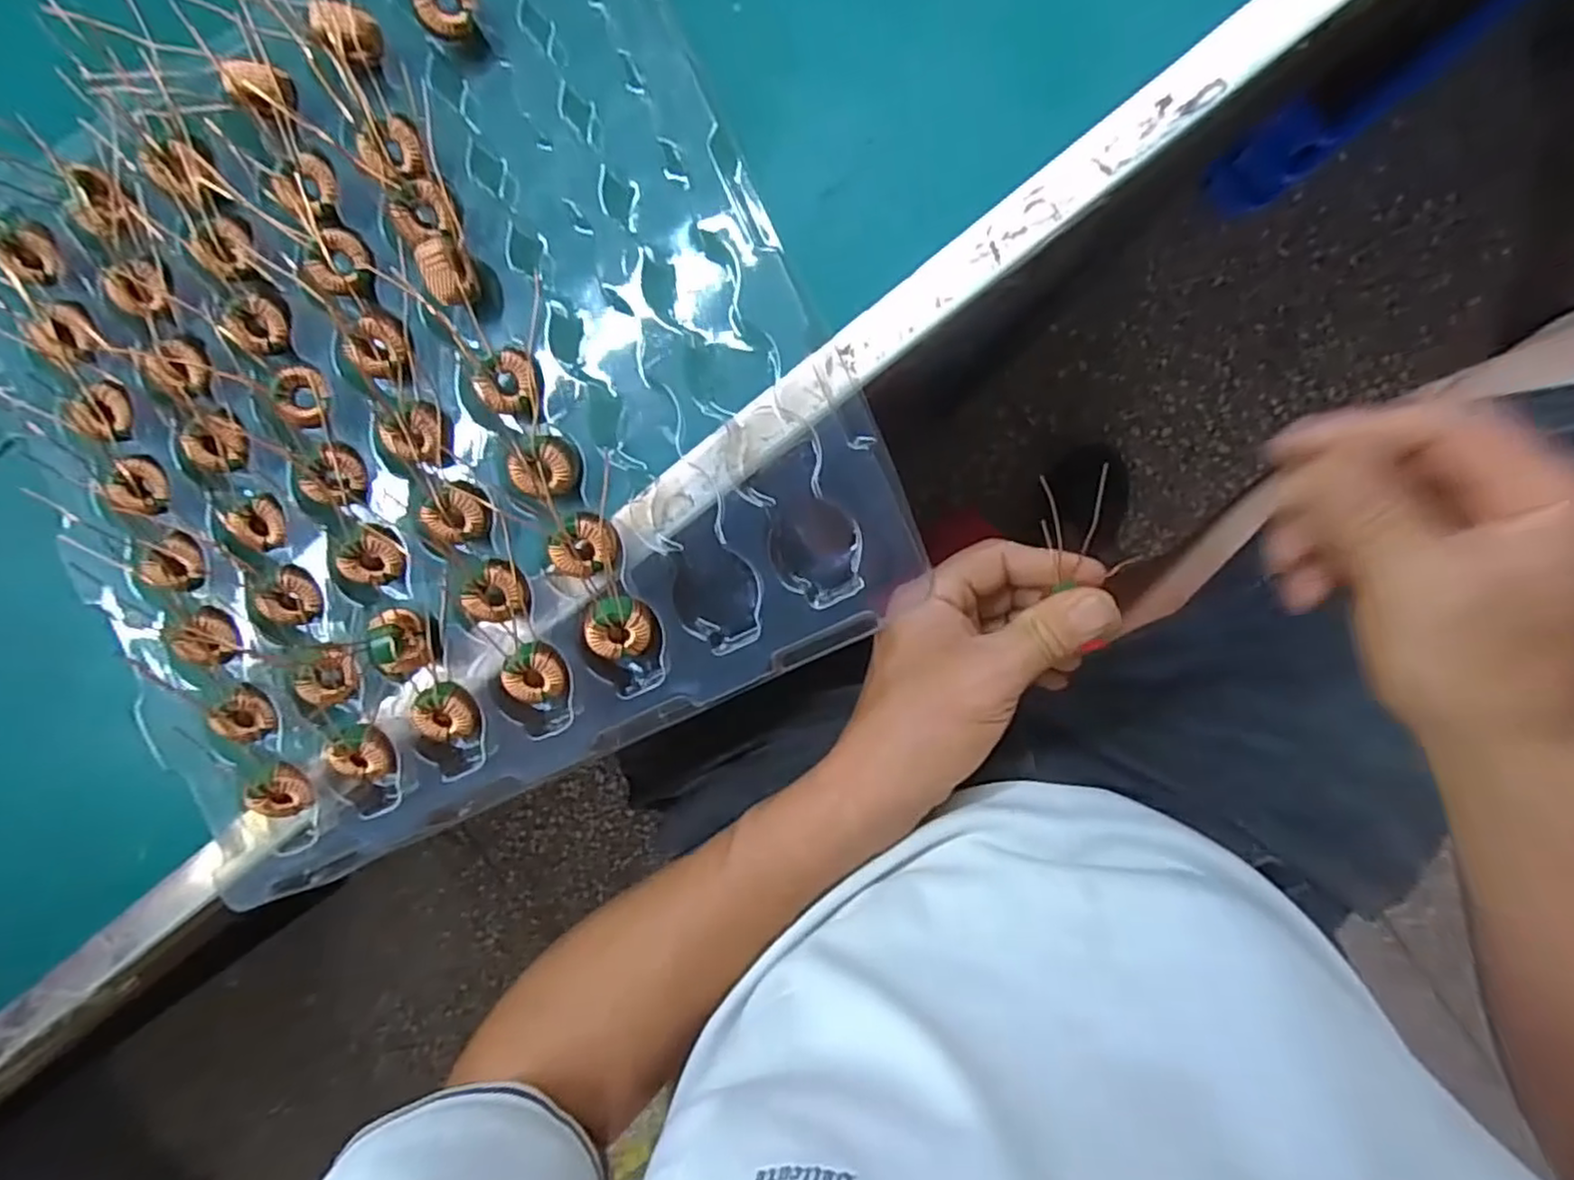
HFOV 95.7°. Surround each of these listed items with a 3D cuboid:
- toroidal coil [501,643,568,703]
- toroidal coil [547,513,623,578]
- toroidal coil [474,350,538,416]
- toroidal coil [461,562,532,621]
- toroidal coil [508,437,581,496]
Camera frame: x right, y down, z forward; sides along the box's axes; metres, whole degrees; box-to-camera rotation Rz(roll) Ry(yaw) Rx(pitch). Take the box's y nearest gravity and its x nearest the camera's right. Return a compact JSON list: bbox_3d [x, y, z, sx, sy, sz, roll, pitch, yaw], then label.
[{"bbox_3d":[-0.089,0.030,0.250,0.019,0.006,0.023,36,96,2],"label":"toroidal coil"},{"bbox_3d":[-0.070,-0.016,0.246,0.024,0.006,0.022,0,94,5],"label":"toroidal coil"},{"bbox_3d":[-0.096,-0.071,0.245,0.021,0.006,0.020,0,94,5],"label":"toroidal coil"},{"bbox_3d":[-0.103,0.001,0.251,0.023,0.006,0.020,-8,93,6],"label":"toroidal coil"},{"bbox_3d":[-0.085,-0.041,0.247,0.025,0.007,0.020,-27,108,7],"label":"toroidal coil"}]

